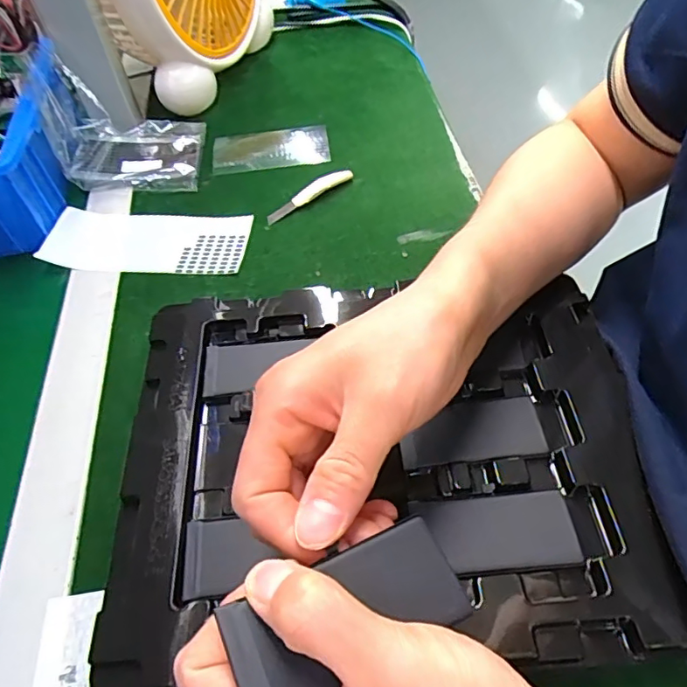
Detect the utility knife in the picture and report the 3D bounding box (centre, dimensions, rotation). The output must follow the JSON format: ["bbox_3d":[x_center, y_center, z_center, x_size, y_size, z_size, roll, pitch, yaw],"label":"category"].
[{"bbox_3d":[-0.029,-0.128,0.456,0.086,0.014,0.013,-34,59,-20],"label":"utility knife"}]

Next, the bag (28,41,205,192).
[{"bbox_3d":[-0.192,-0.195,0.461,0.116,0.094,0.093,-8,54,-2],"label":"bag"}]

